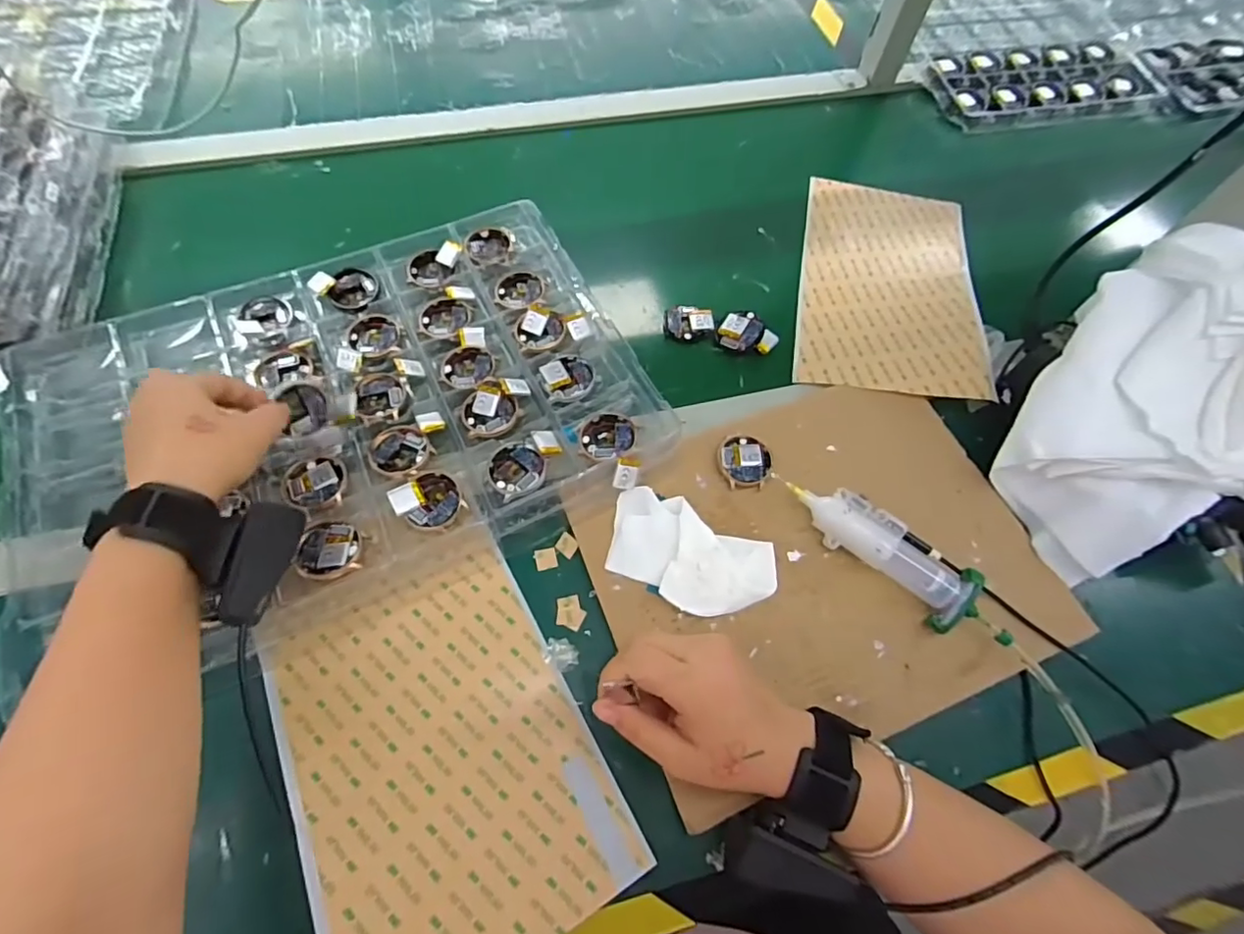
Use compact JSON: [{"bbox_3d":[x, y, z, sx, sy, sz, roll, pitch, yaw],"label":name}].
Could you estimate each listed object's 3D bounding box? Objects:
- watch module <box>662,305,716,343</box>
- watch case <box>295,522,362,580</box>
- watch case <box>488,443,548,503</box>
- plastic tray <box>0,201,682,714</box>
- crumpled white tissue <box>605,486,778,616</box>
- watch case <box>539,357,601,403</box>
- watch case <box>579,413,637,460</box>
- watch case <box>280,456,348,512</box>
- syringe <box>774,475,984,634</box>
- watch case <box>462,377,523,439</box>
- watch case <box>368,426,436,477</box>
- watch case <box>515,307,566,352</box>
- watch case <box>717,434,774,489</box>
[{"bbox_3d":[0.063,-0.135,0.527,0.045,0.012,0.037,-3,64,-5],"label":"watch module"},{"bbox_3d":[-0.201,0.057,0.383,0.041,0.005,0.040,-9,60,-5],"label":"watch case"},{"bbox_3d":[-0.078,0.003,0.418,0.041,0.012,0.042,-29,69,-16],"label":"watch case"},{"bbox_3d":[-0.220,-0.050,0.450,0.453,0.039,0.316,-21,67,-13],"label":"plastic tray"},{"bbox_3d":[0.049,0.063,0.402,0.122,0.008,0.071,21,65,7],"label":"crumpled white tissue"},{"bbox_3d":[-0.043,-0.072,0.459,0.044,0.010,0.043,-17,66,-11],"label":"watch case"},{"bbox_3d":[-0.011,-0.022,0.428,0.042,0.012,0.041,-2,64,-4],"label":"watch case"},{"bbox_3d":[-0.226,0.010,0.409,0.051,0.010,0.042,22,65,8],"label":"watch case"},{"bbox_3d":[0.186,0.057,0.409,0.145,0.029,0.040,40,68,16],"label":"syringe"},{"bbox_3d":[-0.107,-0.046,0.444,0.044,0.011,0.048,-36,71,-18],"label":"watch case"},{"bbox_3d":[-0.169,-0.012,0.424,0.046,0.007,0.042,30,66,12],"label":"watch case"},{"bbox_3d":[-0.070,-0.118,0.481,0.042,0.011,0.039,-13,65,-9],"label":"watch case"},{"bbox_3d":[0.098,-0.005,0.447,0.041,0.007,0.046,2,64,-2],"label":"watch case"}]

